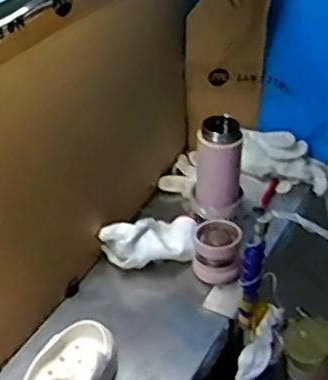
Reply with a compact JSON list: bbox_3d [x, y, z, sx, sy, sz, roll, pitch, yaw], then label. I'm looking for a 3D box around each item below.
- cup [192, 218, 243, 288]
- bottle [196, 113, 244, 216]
[{"bbox_3d":[0.076,0.089,0.914,0.063,0.073,0.066,-2,38,1],"label":"cup"},{"bbox_3d":[0.079,-0.032,0.943,0.067,0.129,0.067,-1,38,3],"label":"bottle"}]

